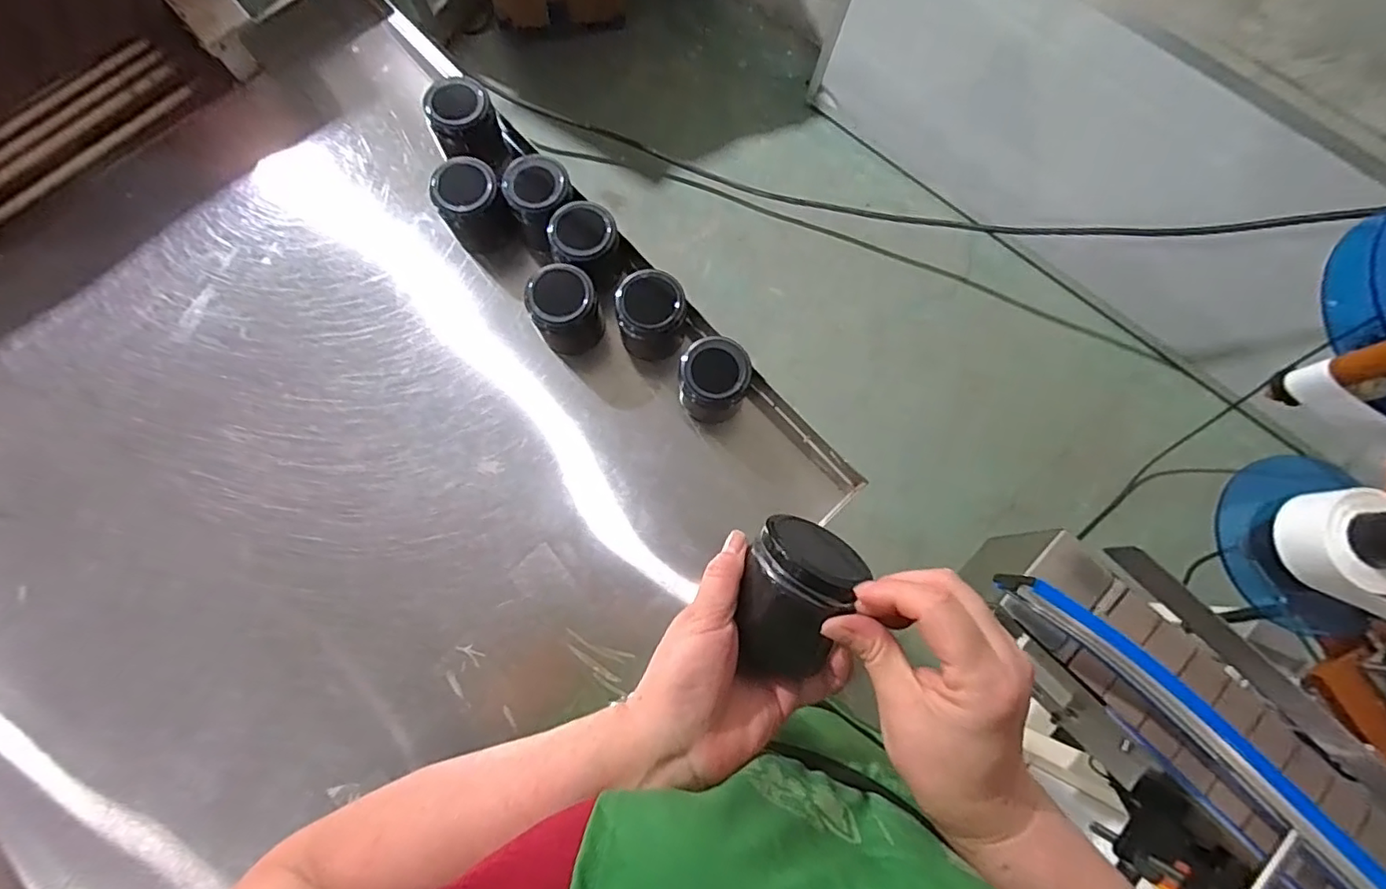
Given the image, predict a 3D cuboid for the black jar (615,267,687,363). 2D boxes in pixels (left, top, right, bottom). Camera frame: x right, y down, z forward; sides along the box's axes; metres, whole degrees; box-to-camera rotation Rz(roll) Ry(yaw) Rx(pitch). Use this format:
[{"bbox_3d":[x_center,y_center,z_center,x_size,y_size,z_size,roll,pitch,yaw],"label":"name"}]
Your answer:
[{"bbox_3d":[-0.040,-0.128,0.584,0.064,0.077,0.063,0,76,1],"label":"black jar"}]

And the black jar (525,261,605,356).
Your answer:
[{"bbox_3d":[-0.126,-0.134,0.582,0.063,0.084,0.058,0,78,-1],"label":"black jar"}]

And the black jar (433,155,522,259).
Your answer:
[{"bbox_3d":[-0.221,-0.238,0.600,0.064,0.089,0.068,0,78,-1],"label":"black jar"}]

